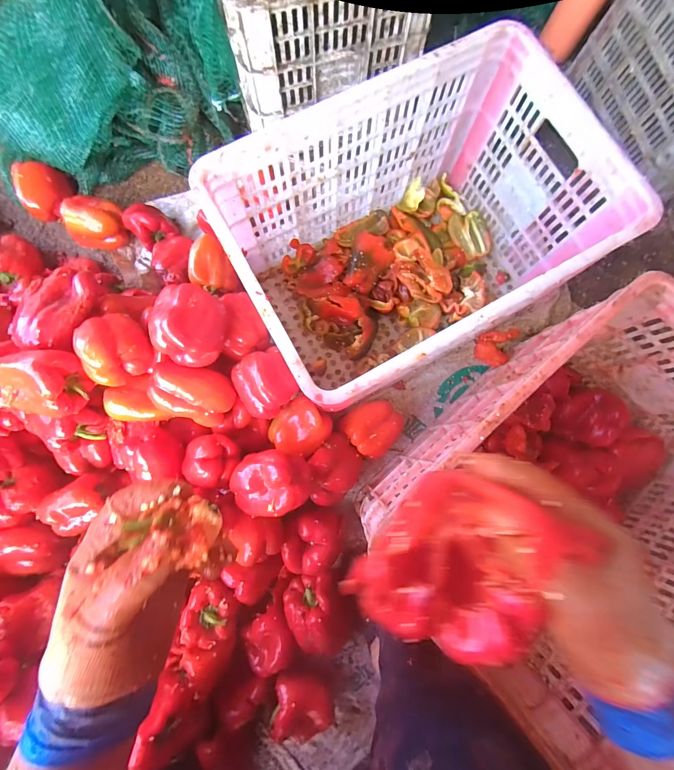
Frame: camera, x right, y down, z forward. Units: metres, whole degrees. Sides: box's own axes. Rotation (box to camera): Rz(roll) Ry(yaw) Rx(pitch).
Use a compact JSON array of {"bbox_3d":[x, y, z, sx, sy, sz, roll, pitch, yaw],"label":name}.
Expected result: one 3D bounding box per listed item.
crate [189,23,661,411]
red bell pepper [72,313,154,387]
[{"bbox_3d":[0.108,-0.222,0.567,0.516,0.288,0.365,-32,84,-6],"label":"crate"},{"bbox_3d":[-0.316,-0.053,0.478,0.094,0.070,0.083,-42,85,-7],"label":"red bell pepper"}]

